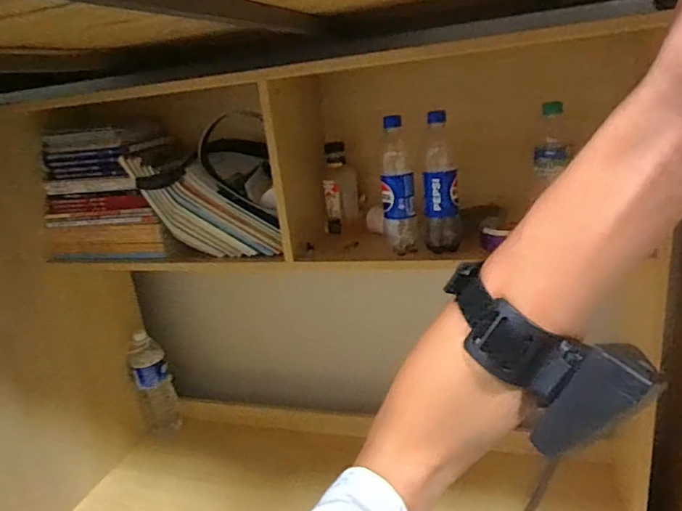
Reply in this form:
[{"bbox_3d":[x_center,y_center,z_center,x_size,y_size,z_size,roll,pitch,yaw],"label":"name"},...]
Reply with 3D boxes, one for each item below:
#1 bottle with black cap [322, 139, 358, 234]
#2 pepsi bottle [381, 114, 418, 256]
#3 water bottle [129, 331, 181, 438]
[{"bbox_3d":[-0.007,-0.136,1.045,0.063,0.169,0.069,1,21,22],"label":"bottle with black cap"},{"bbox_3d":[0.098,-0.111,0.880,0.056,0.235,0.054,-5,19,8],"label":"pepsi bottle"},{"bbox_3d":[-0.505,0.358,1.396,0.078,0.271,0.072,-24,25,-39],"label":"water bottle"}]

